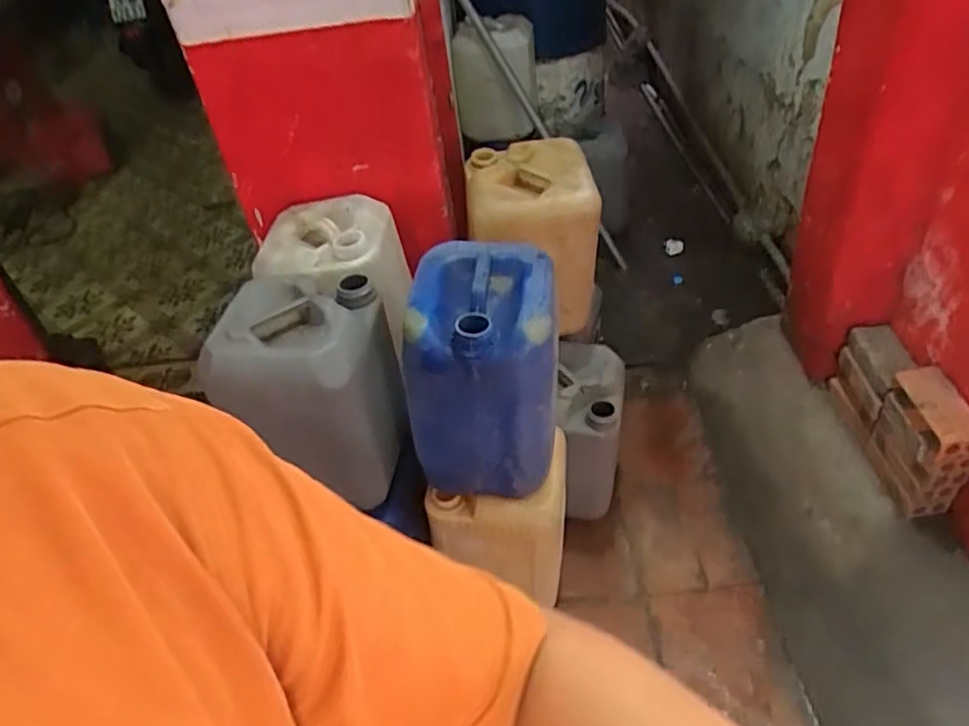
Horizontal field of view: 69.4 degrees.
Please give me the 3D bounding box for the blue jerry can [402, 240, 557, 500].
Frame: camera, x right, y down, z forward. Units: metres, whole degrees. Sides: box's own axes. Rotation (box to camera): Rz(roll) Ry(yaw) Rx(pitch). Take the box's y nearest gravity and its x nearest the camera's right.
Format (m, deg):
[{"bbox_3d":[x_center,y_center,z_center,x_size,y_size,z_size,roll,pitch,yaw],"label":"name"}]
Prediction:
[{"bbox_3d":[-0.003,0.014,1.275,0.270,0.365,0.292,-5,41,4],"label":"blue jerry can"}]

